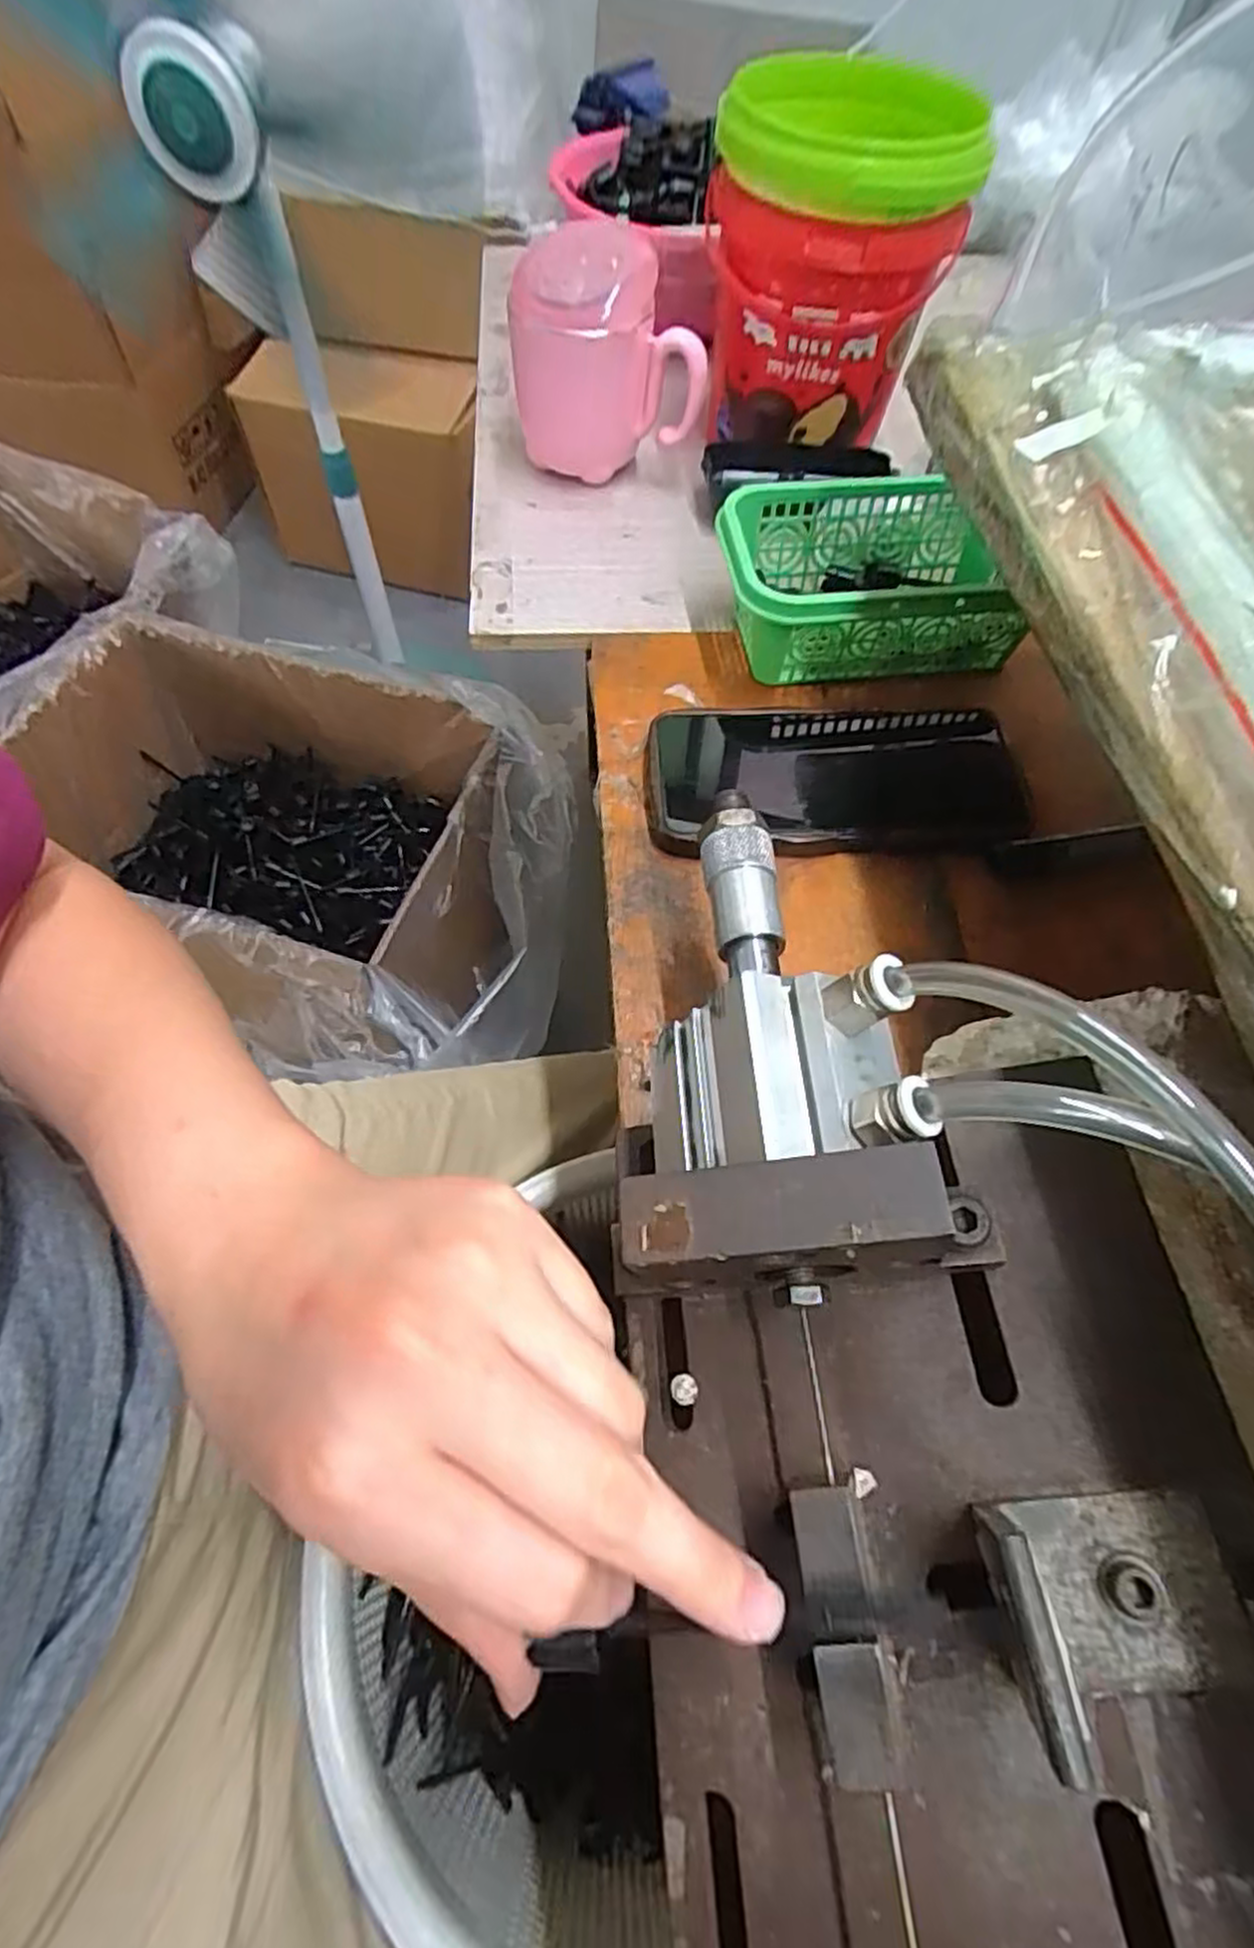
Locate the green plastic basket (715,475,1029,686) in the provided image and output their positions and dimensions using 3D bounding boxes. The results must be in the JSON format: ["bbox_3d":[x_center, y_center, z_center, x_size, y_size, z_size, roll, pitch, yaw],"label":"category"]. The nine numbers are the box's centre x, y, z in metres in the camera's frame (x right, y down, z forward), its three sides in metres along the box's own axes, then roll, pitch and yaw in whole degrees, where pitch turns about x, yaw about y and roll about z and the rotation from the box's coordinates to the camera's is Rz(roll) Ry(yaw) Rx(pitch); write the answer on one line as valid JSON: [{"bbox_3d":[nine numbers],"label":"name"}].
[{"bbox_3d":[0.115,-0.192,0.388,0.136,0.057,0.097,-7,61,-6],"label":"green plastic basket"}]

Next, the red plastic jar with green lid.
[{"bbox_3d":[0.104,-0.389,0.434,0.115,0.156,0.123,1,61,-2],"label":"red plastic jar with green lid"}]

